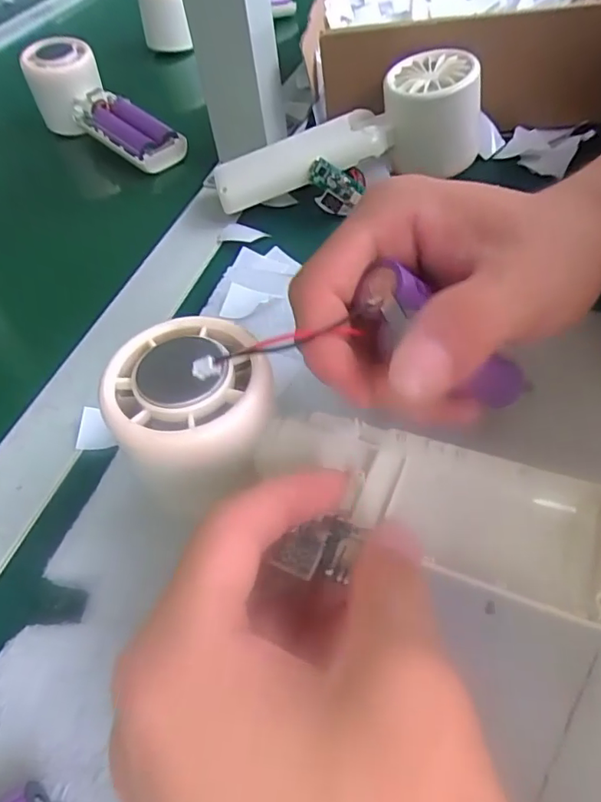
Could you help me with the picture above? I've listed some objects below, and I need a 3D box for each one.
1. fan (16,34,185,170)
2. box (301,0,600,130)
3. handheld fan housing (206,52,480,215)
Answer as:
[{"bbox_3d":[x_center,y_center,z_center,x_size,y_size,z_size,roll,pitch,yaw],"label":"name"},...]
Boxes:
[{"bbox_3d":[-0.152,-0.224,0.428,0.156,0.055,0.046,39,61,17],"label":"fan"},{"bbox_3d":[0.118,-0.286,0.408,0.203,0.068,0.244,2,52,10],"label":"box"},{"bbox_3d":[0.034,-0.158,0.329,0.175,0.058,0.049,-16,51,-4],"label":"handheld fan housing"}]

